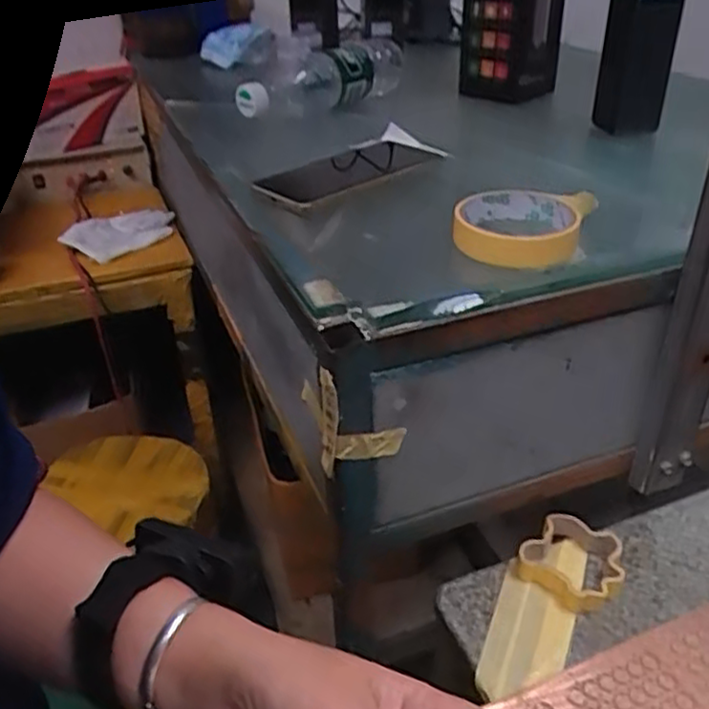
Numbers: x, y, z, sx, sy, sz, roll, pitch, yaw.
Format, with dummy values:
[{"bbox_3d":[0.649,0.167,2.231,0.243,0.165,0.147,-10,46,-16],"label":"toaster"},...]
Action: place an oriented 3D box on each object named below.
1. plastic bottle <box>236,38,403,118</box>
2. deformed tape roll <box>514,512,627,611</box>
[{"bbox_3d":[-0.041,-0.304,0.794,0.217,0.057,0.072,-26,38,-29],"label":"plastic bottle"},{"bbox_3d":[0.172,0.160,0.554,0.071,0.021,0.072,23,42,36],"label":"deformed tape roll"}]

